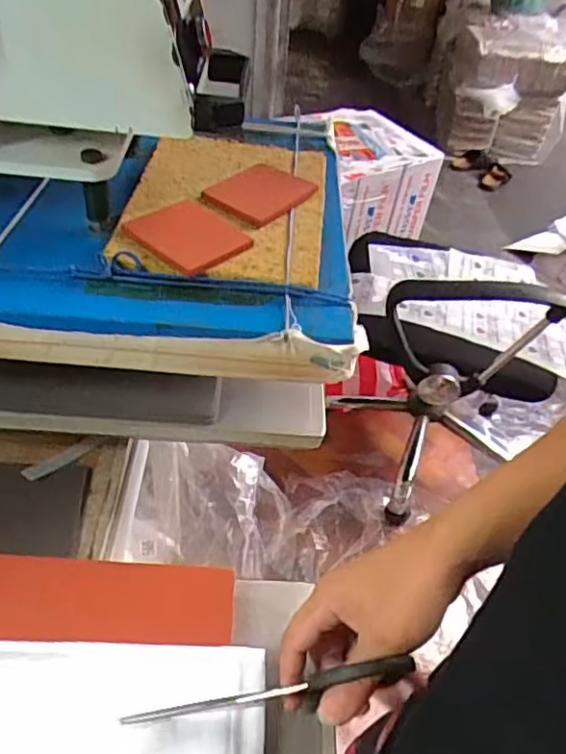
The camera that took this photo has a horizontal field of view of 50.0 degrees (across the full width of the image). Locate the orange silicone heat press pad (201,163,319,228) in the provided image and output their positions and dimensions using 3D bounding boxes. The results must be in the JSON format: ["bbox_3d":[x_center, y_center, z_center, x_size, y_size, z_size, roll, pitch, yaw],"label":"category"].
[{"bbox_3d":[-0.024,-0.182,0.587,0.081,0.010,0.101,33,50,24],"label":"orange silicone heat press pad"}]

